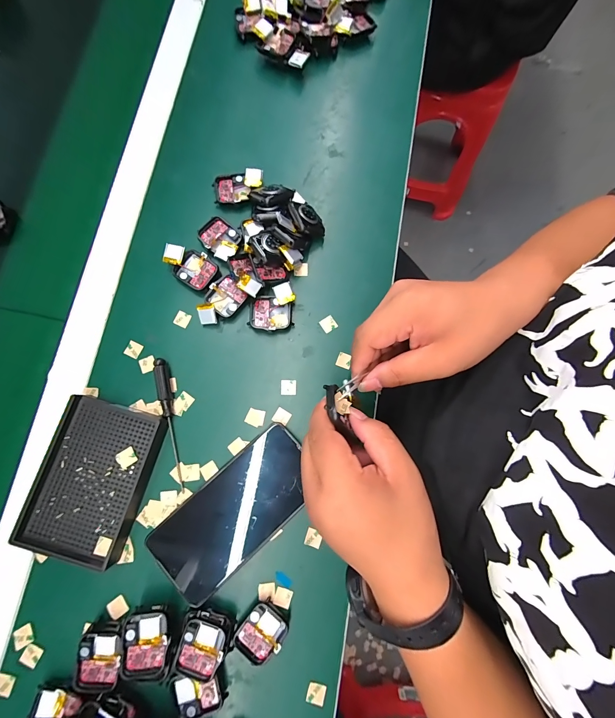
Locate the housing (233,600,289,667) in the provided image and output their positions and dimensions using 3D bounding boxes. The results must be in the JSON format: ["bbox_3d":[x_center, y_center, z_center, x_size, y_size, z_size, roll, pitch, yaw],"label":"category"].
[{"bbox_3d":[-0.041,0.245,0.273,0.036,0.011,0.044,35,81,6],"label":"housing"}]

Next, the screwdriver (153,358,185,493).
[{"bbox_3d":[-0.137,0.064,0.302,0.009,0.016,0.130,-12,80,-2],"label":"screwdriver"}]

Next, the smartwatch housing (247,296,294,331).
[{"bbox_3d":[-0.039,-0.047,0.326,0.044,0.012,0.036,6,79,1],"label":"smartwatch housing"}]

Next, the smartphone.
[{"bbox_3d":[-0.065,0.142,0.289,0.158,0.014,0.077,-41,82,-7],"label":"smartphone"}]

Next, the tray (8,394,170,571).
[{"bbox_3d":[-0.202,0.112,0.291,0.093,0.021,0.136,16,80,3],"label":"tray"}]

